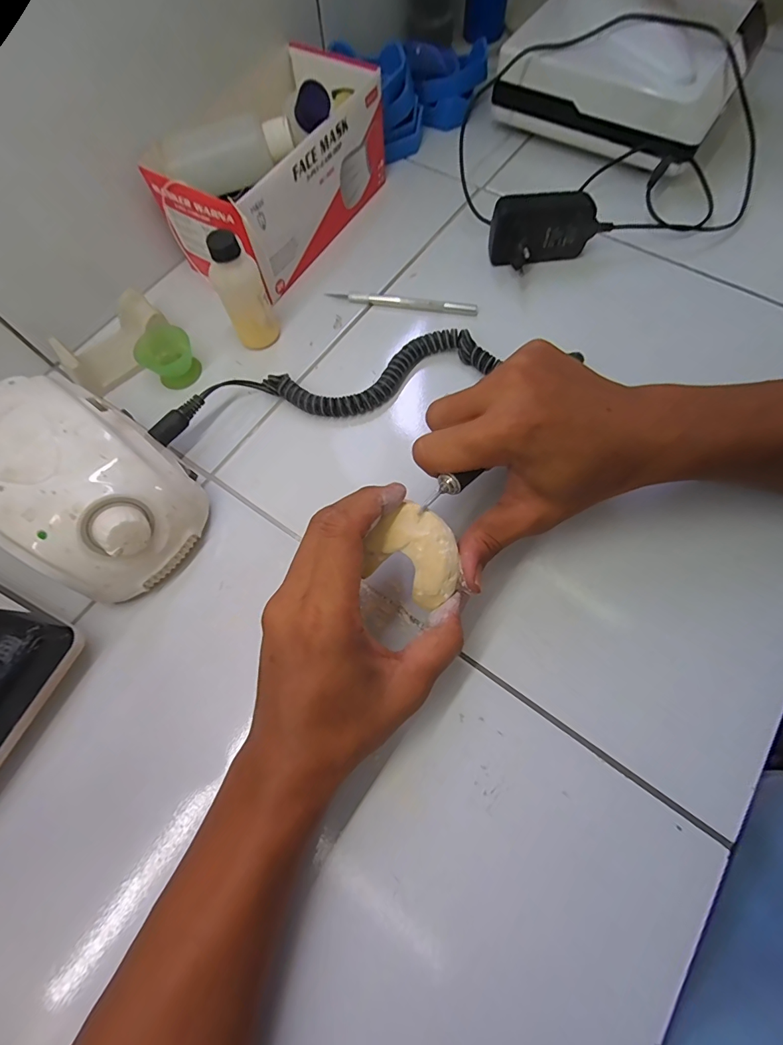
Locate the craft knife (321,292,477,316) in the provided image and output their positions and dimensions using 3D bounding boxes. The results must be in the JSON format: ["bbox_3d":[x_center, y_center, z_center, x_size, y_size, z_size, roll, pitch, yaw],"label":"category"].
[{"bbox_3d":[0.008,-0.197,0.371,0.134,0.008,0.011,9,71,5],"label":"craft knife"}]

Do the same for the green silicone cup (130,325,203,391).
[{"bbox_3d":[-0.185,-0.139,0.348,0.039,0.028,0.041,-1,70,2],"label":"green silicone cup"}]

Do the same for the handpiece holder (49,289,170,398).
[{"bbox_3d":[-0.233,-0.152,0.349,0.087,0.027,0.049,-44,74,-12],"label":"handpiece holder"}]

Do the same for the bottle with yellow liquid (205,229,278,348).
[{"bbox_3d":[-0.117,-0.179,0.328,0.036,0.085,0.033,-23,71,-6],"label":"bottle with yellow liquid"}]

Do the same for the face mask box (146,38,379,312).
[{"bbox_3d":[-0.100,-0.316,0.375,0.111,0.086,0.209,32,74,12],"label":"face mask box"}]

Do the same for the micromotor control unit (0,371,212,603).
[{"bbox_3d":[-0.200,-0.026,0.277,0.143,0.083,0.100,40,76,14],"label":"micromotor control unit"}]

